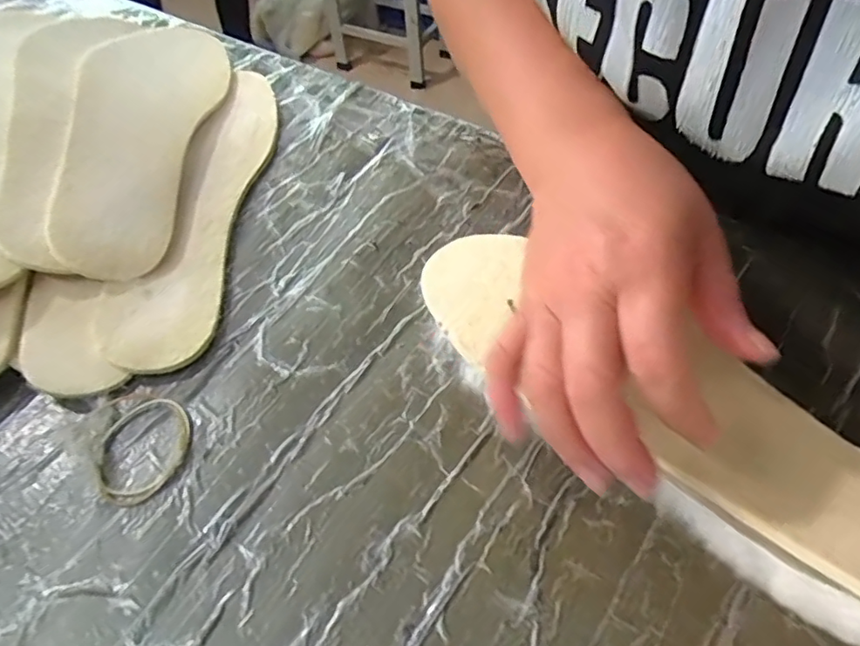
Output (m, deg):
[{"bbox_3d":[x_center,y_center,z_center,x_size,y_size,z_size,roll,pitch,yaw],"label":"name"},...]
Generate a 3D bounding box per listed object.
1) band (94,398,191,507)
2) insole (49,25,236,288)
[{"bbox_3d":[-0.146,0.063,0.297,0.046,0.004,0.053,26,61,21],"label":"band"},{"bbox_3d":[-0.200,-0.144,0.409,0.082,0.028,0.275,21,50,-25],"label":"insole"}]

